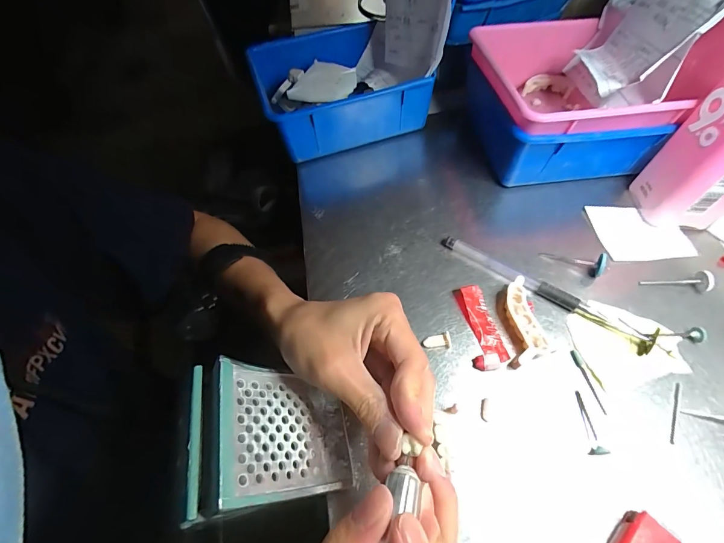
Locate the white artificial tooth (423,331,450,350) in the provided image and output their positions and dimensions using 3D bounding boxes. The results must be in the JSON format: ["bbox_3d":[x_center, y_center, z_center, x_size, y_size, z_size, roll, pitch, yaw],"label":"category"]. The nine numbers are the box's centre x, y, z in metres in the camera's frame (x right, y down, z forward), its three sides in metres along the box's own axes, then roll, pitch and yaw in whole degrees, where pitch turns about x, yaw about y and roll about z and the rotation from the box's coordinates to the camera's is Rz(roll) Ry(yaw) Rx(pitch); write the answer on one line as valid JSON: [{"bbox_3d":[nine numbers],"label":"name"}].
[{"bbox_3d":[0.056,0.052,0.268,0.020,0.005,0.011,-10,56,10],"label":"white artificial tooth"}]

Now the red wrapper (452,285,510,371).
[{"bbox_3d":[0.088,0.041,0.270,0.026,0.009,0.067,-10,57,-4],"label":"red wrapper"}]

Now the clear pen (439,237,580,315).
[{"bbox_3d":[0.118,-0.001,0.295,0.114,0.012,0.009,33,64,21],"label":"clear pen"}]

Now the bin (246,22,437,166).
[{"bbox_3d":[-0.030,-0.205,0.406,0.161,0.071,0.156,-17,58,-9],"label":"bin"}]

